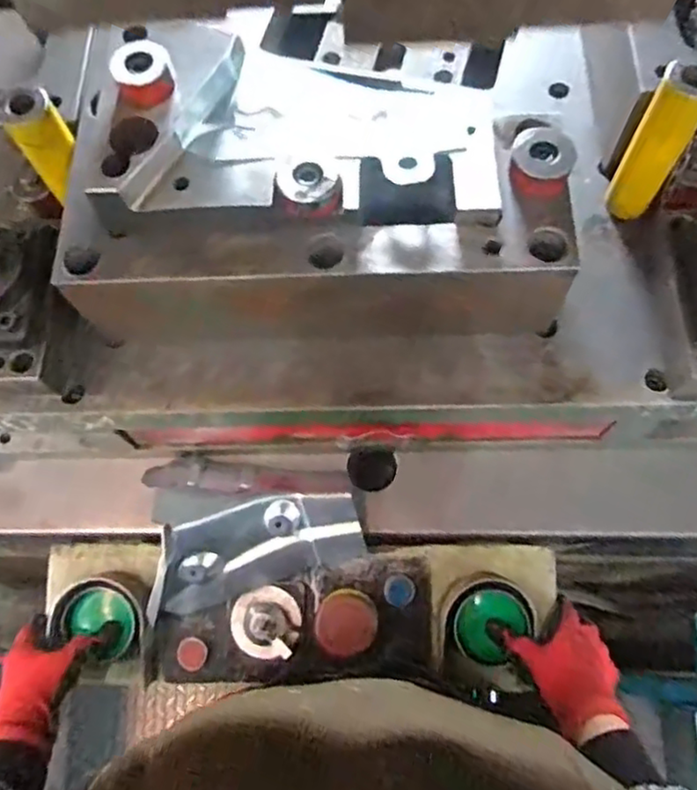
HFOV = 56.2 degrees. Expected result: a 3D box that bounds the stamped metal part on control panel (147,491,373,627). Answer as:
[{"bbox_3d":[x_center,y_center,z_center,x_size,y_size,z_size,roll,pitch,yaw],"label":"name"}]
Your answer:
[{"bbox_3d":[-0.088,0.145,0.624,0.200,0.040,0.095,-16,104,-6],"label":"stamped metal part on control panel"}]

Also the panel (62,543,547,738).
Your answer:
[{"bbox_3d":[-0.041,0.227,0.638,0.467,0.099,0.148,-1,69,1],"label":"panel"}]

